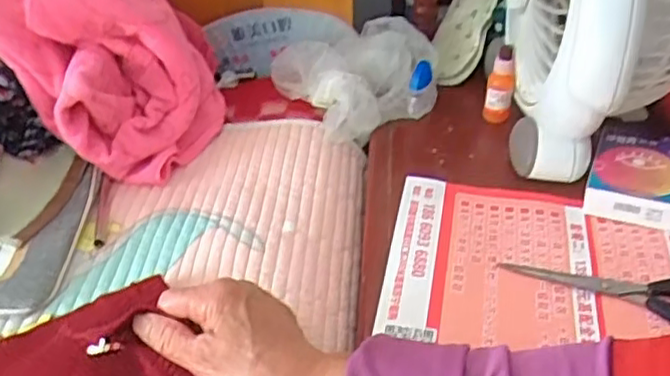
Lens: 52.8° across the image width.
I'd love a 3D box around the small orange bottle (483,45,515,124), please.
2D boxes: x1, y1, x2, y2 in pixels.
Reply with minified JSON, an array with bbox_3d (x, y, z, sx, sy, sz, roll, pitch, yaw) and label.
[{"bbox_3d":[0.155,-0.097,0.629,0.024,0.068,0.025,9,40,14],"label":"small orange bottle"}]

